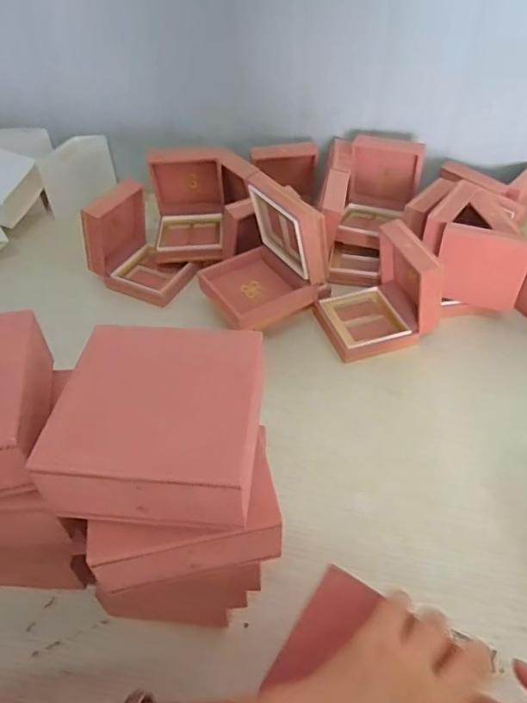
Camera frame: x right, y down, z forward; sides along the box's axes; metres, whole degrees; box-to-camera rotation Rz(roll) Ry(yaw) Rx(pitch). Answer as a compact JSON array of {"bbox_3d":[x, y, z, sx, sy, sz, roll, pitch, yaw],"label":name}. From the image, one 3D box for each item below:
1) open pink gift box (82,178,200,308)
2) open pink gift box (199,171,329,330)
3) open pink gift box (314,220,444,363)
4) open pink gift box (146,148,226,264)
[{"bbox_3d":[-0.145,-0.130,0.614,0.096,0.116,0.102,20,49,19],"label":"open pink gift box"},{"bbox_3d":[0.004,-0.107,0.515,0.131,0.110,0.094,-28,51,-25],"label":"open pink gift box"},{"bbox_3d":[0.121,-0.063,0.548,0.105,0.113,0.098,-16,47,-14],"label":"open pink gift box"},{"bbox_3d":[-0.095,-0.192,0.642,0.092,0.109,0.115,-4,45,-4],"label":"open pink gift box"}]

